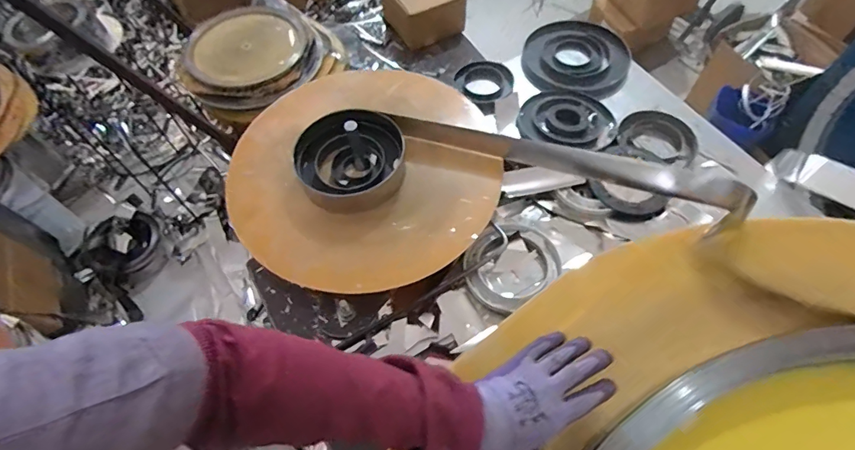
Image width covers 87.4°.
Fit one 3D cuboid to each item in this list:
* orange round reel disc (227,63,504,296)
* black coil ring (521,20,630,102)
[{"bbox_3d":[-0.091,-0.092,0.651,0.378,0.085,0.381,-1,60,1],"label":"orange round reel disc"},{"bbox_3d":[0.281,-0.321,0.839,0.191,0.022,0.205,-1,60,1],"label":"black coil ring"}]

